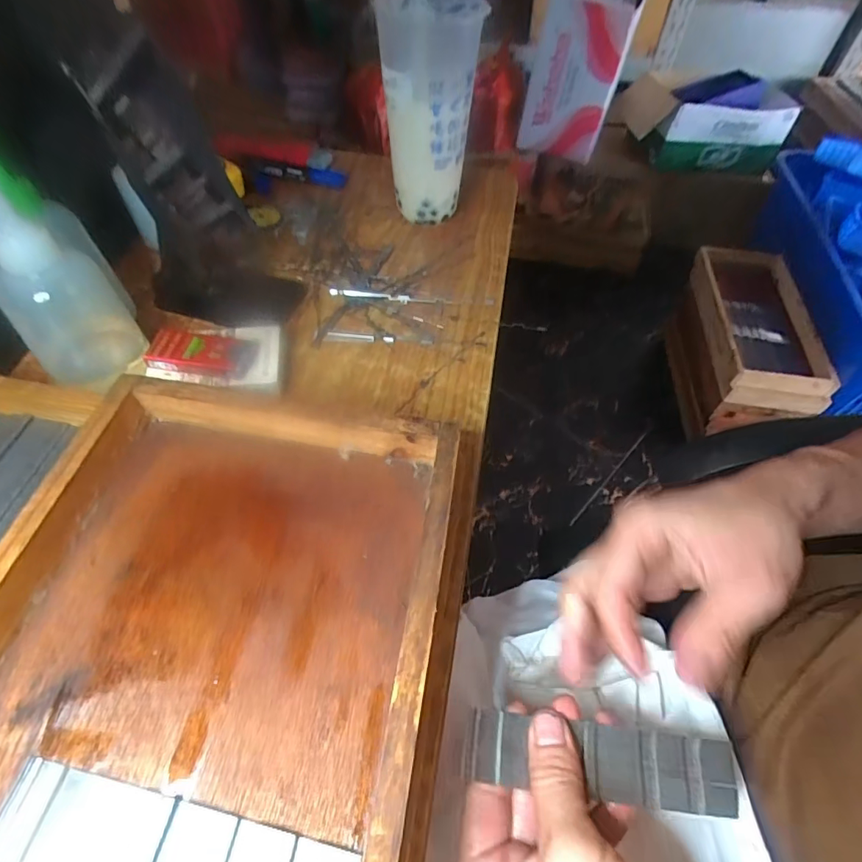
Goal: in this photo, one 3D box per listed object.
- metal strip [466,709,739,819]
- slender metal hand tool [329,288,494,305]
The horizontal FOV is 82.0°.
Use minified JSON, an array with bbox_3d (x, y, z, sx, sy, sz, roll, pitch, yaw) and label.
[{"bbox_3d":[0.087,0.165,0.248,0.136,0.007,0.033,9,56,-3],"label":"metal strip"},{"bbox_3d":[-0.016,-0.114,0.422,0.137,0.004,0.010,2,53,-1],"label":"slender metal hand tool"}]

